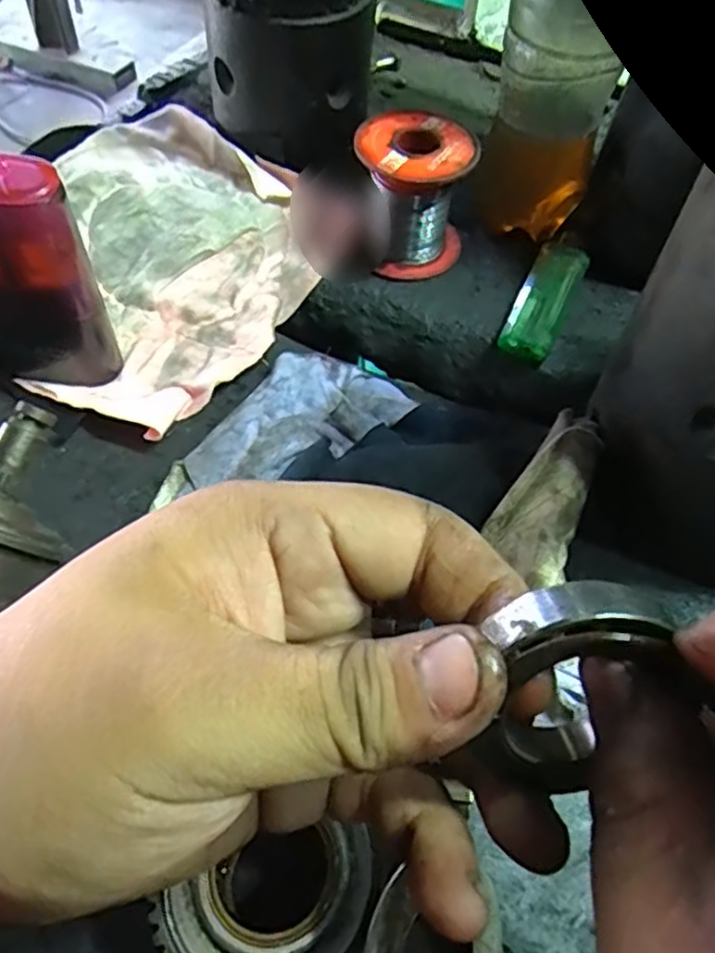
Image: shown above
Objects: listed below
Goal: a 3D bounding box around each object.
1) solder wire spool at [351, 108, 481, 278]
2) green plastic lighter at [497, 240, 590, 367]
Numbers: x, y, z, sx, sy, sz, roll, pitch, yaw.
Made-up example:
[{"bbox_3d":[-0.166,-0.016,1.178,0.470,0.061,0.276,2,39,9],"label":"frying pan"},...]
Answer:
[{"bbox_3d":[0.025,-0.128,0.316,0.050,0.056,0.051,2,55,-3],"label":"solder wire spool"},{"bbox_3d":[0.086,-0.080,0.313,0.022,0.015,0.067,23,56,12],"label":"green plastic lighter"}]

